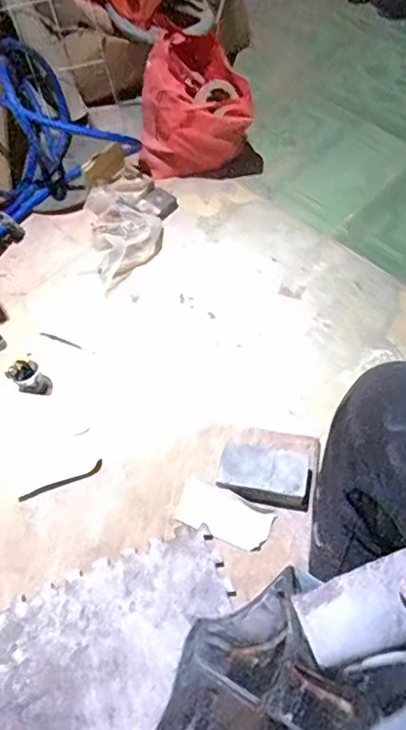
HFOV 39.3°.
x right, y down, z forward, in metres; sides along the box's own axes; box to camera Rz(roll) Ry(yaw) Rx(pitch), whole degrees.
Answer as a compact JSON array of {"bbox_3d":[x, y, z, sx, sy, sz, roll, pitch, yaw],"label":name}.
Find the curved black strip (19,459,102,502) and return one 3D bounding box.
[{"bbox_3d":[-0.159,0.129,0.636,0.098,0.016,0.010,-19,61,-8],"label":"curved black strip"}]

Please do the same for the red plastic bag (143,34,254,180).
[{"bbox_3d":[-0.015,-0.593,1.333,0.263,0.262,0.141,11,61,9],"label":"red plastic bag"}]

